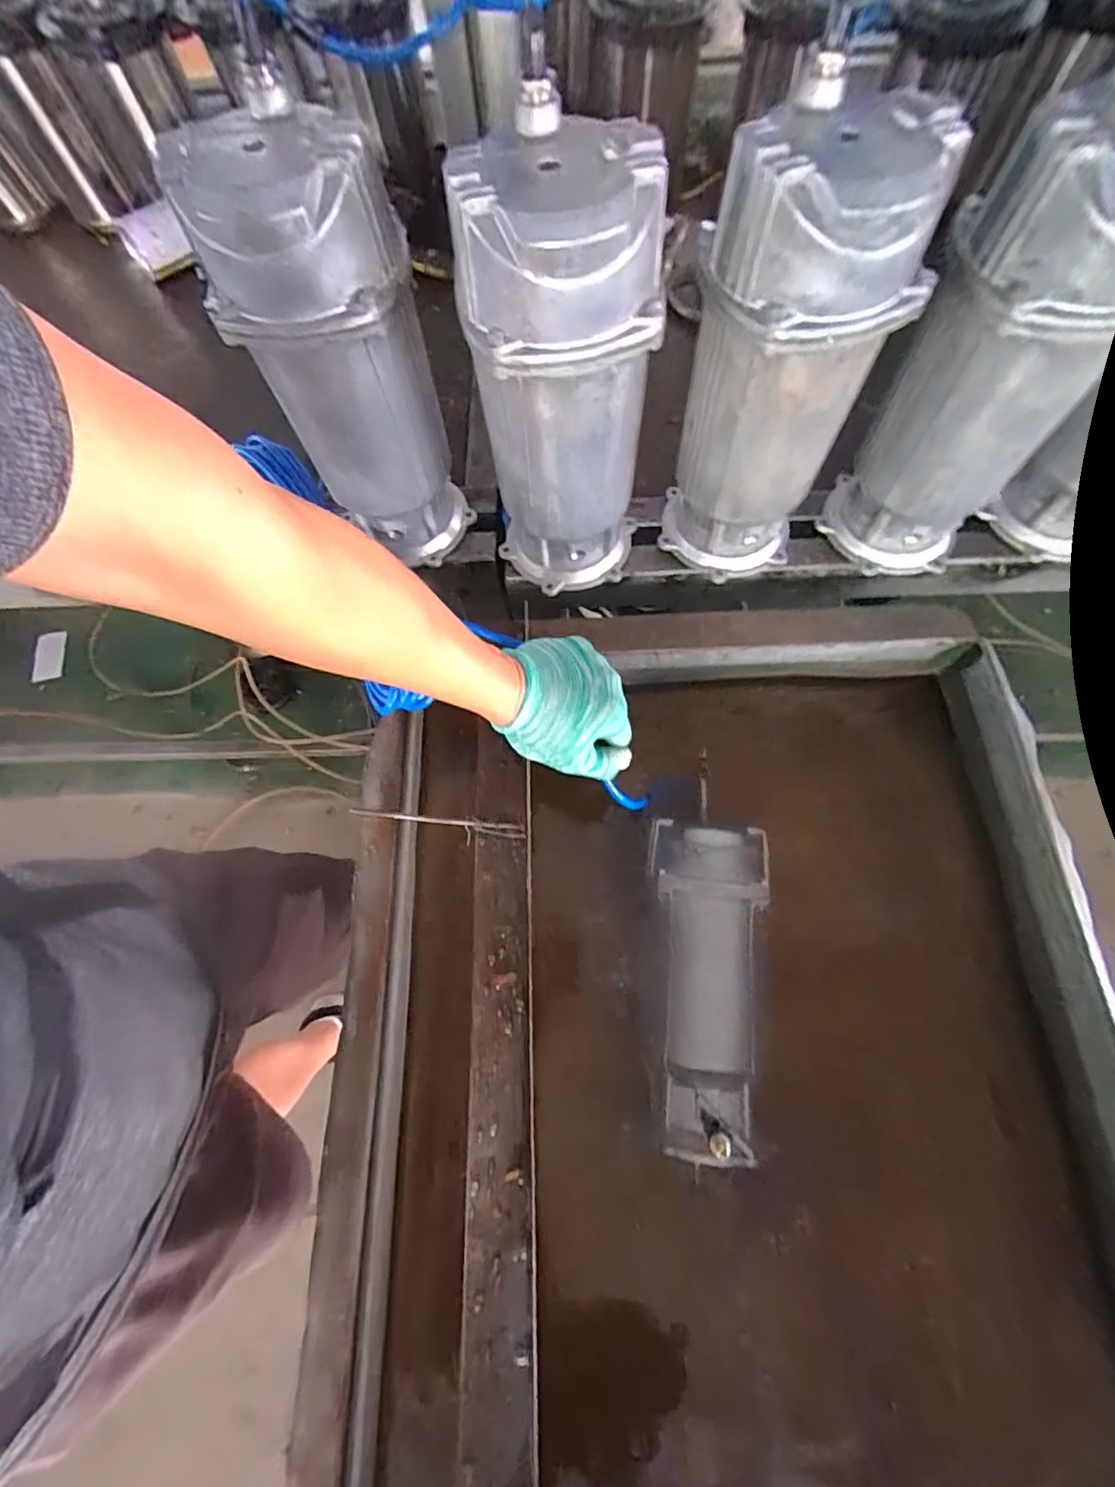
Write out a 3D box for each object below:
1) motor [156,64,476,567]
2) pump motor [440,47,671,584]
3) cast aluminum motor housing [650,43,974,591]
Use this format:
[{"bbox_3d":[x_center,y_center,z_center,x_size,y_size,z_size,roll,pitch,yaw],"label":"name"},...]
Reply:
[{"bbox_3d":[-0.164,-0.286,0.443,0.129,0.290,0.114,-20,69,-5],"label":"motor"},{"bbox_3d":[0.004,-0.261,0.430,0.126,0.292,0.111,-1,69,2],"label":"pump motor"},{"bbox_3d":[0.163,-0.276,0.426,0.120,0.291,0.119,-22,69,-6],"label":"cast aluminum motor housing"}]

